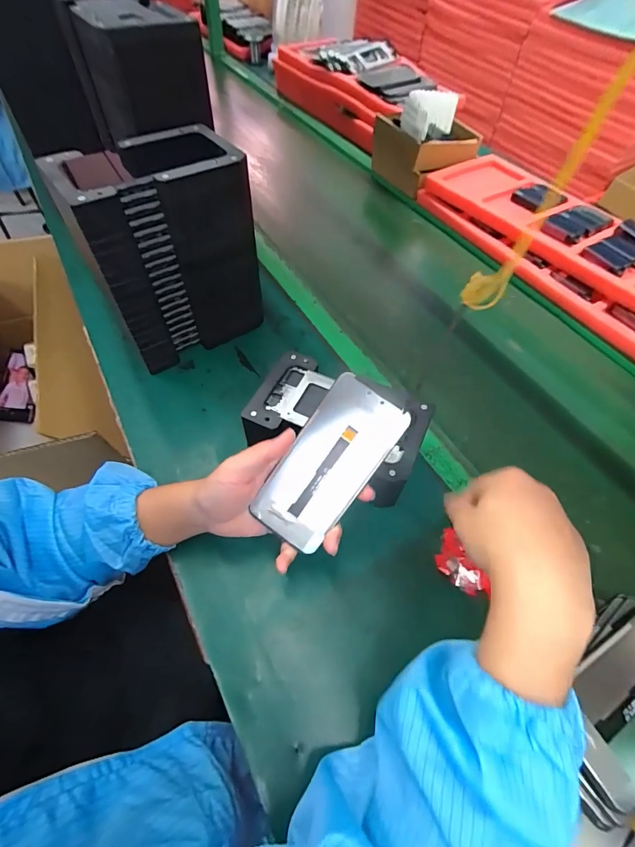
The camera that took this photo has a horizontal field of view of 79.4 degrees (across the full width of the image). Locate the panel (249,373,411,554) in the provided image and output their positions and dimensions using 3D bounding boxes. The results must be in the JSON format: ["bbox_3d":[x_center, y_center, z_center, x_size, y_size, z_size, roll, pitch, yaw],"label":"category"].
[{"bbox_3d":[0.009,0.037,0.340,0.073,0.005,0.152,35,95,7],"label":"panel"}]

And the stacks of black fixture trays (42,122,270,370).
[{"bbox_3d":[-0.185,-0.215,0.474,0.181,0.261,0.115,-33,64,-23],"label":"stacks of black fixture trays"}]

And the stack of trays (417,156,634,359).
[{"bbox_3d":[0.446,-0.341,0.728,0.254,0.079,0.559,-30,63,-22],"label":"stack of trays"}]

